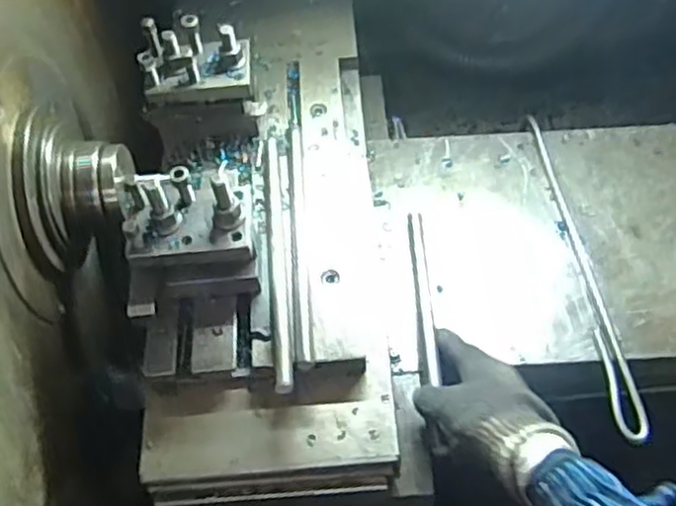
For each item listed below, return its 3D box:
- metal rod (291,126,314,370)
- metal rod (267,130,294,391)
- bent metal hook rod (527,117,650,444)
[{"bbox_3d":[-0.034,-0.015,0.635,0.014,0.010,0.247,-5,56,0],"label":"metal rod"},{"bbox_3d":[-0.052,0.002,0.622,0.014,0.013,0.249,-6,56,0],"label":"metal rod"},{"bbox_3d":[0.243,0.004,0.718,0.024,0.009,0.374,-5,56,1],"label":"bent metal hook rod"}]

